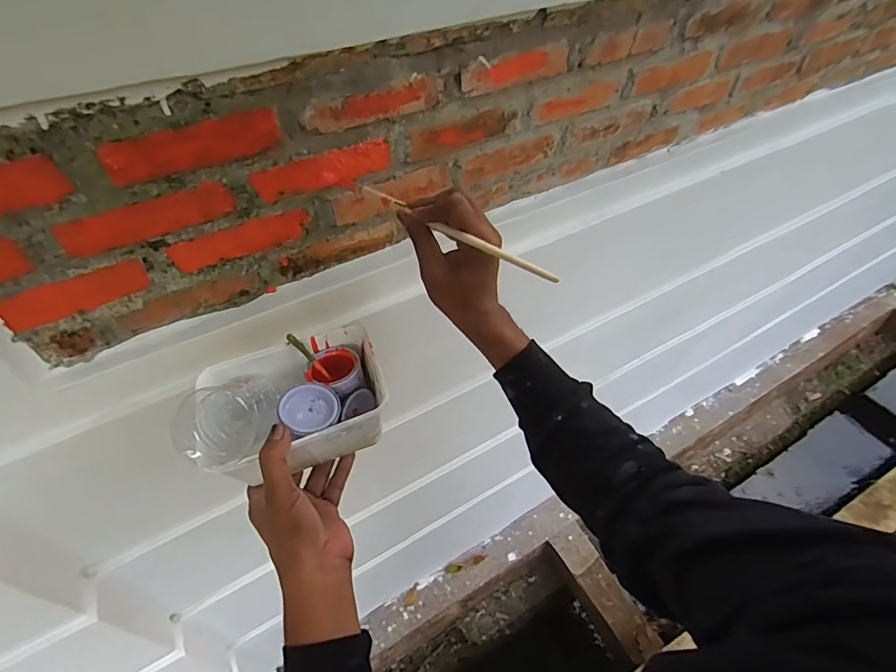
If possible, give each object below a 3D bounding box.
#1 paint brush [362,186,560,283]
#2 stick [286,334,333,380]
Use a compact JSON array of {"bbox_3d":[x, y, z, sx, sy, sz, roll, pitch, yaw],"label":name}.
[{"bbox_3d":[-0.003,-0.098,0.437,0.007,0.011,0.247,-36,50,-27],"label":"paint brush"},{"bbox_3d":[-0.143,0.022,0.498,0.063,0.009,0.008,47,57,-7],"label":"stick"}]

